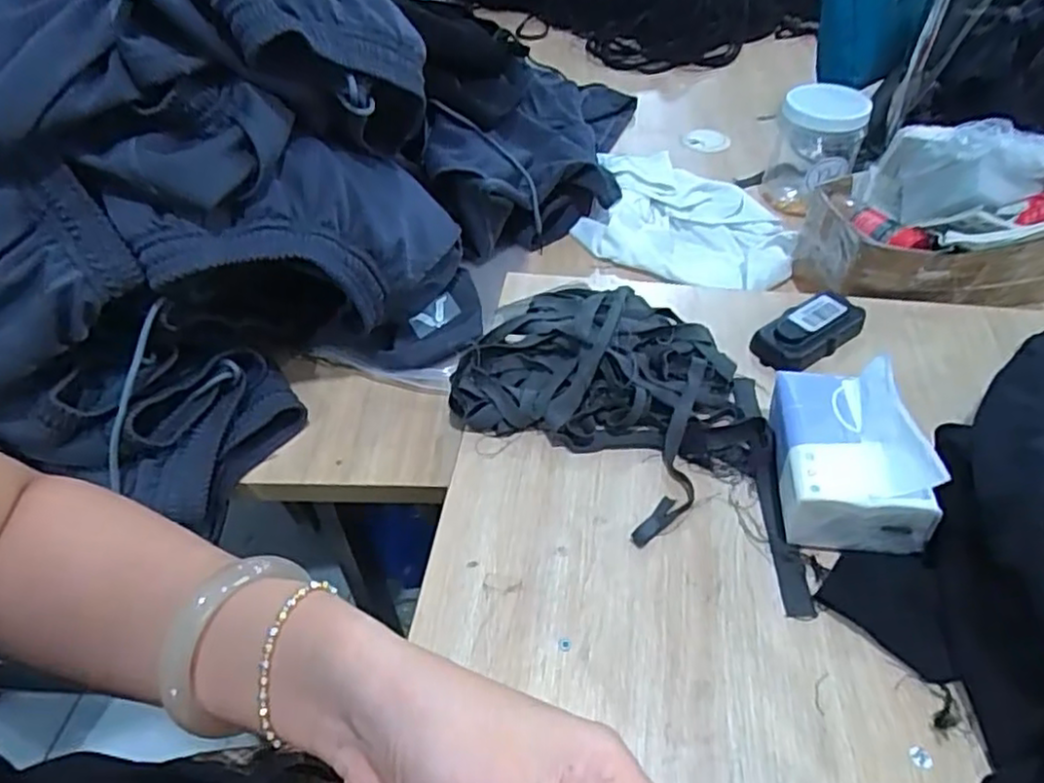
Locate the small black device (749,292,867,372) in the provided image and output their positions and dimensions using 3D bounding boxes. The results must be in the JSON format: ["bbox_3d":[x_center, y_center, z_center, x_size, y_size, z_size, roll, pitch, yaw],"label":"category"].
[{"bbox_3d":[0.254,-0.057,0.602,0.103,0.027,0.048,-30,53,-24],"label":"small black device"}]

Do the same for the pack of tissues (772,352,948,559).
[{"bbox_3d":[0.225,0.039,0.478,0.094,0.083,0.120,7,48,8],"label":"pack of tissues"}]

